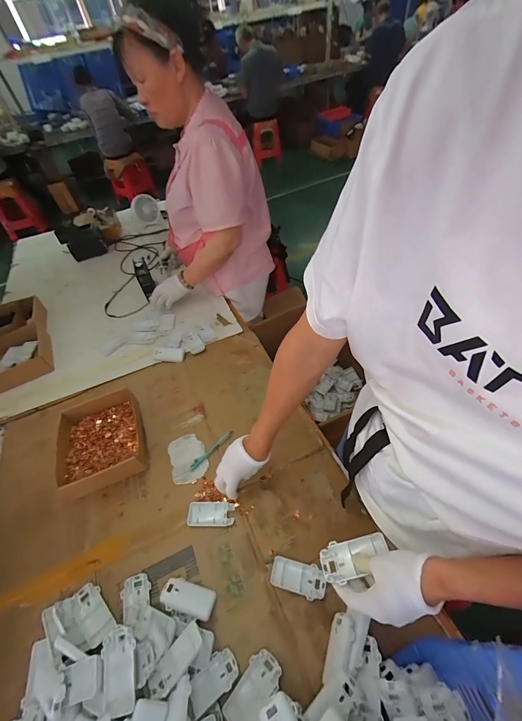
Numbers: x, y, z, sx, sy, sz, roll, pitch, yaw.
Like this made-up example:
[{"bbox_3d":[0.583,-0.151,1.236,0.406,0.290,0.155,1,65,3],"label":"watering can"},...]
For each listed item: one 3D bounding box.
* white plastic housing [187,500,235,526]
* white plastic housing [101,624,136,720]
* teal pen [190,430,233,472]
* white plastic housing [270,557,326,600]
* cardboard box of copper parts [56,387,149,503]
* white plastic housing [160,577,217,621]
[{"bbox_3d":[-0.104,0.318,0.639,0.094,0.009,0.047,-2,53,3],"label":"white plastic housing"},{"bbox_3d":[-0.212,0.457,0.457,0.043,0.022,0.098,-18,50,-8],"label":"white plastic housing"},{"bbox_3d":[-0.120,0.215,0.740,0.129,0.009,0.018,-39,59,-23],"label":"teal pen"},{"bbox_3d":[0.069,0.399,0.565,0.097,0.012,0.052,7,54,10],"label":"white plastic housing"},{"bbox_3d":[-0.390,0.195,0.746,0.193,0.059,0.215,-21,54,-11],"label":"cardboard box of copper parts"},{"bbox_3d":[-0.129,0.422,0.545,0.096,0.017,0.046,14,35,9],"label":"white plastic housing"}]

